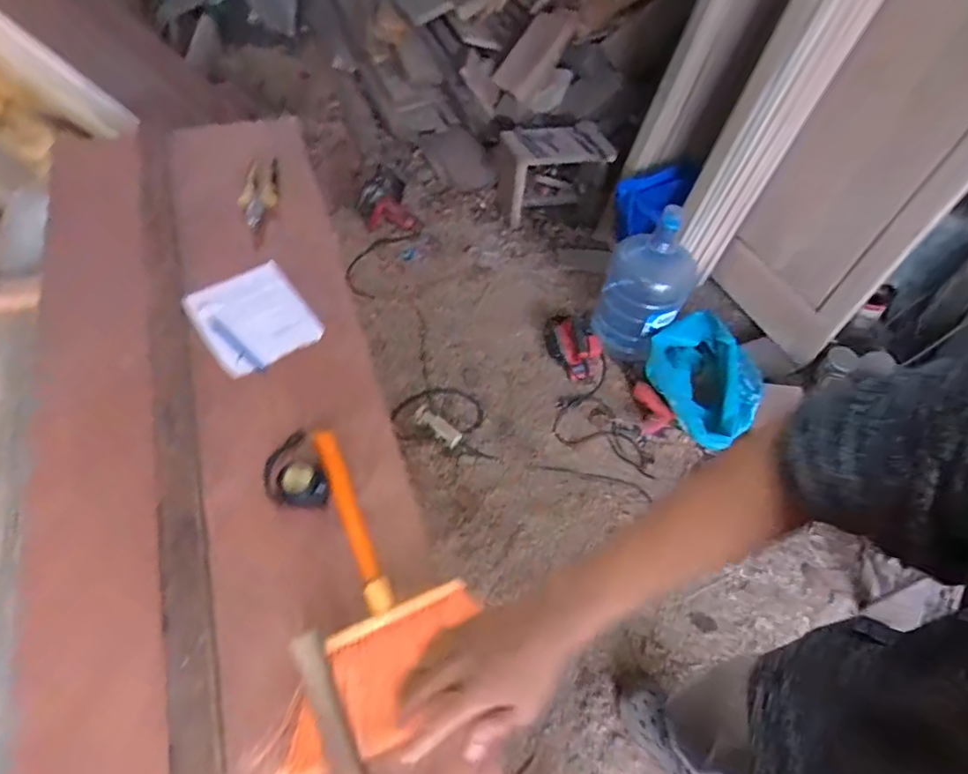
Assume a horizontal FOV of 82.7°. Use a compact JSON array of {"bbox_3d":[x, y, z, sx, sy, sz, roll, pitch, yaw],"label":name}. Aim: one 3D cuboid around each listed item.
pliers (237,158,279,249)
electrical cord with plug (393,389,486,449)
[{"bbox_3d":[-0.429,-0.357,1.046,0.063,0.012,0.208,15,60,-20],"label":"pliers"},{"bbox_3d":[-0.148,0.078,1.744,0.266,0.069,0.234,14,55,11],"label":"electrical cord with plug"}]

